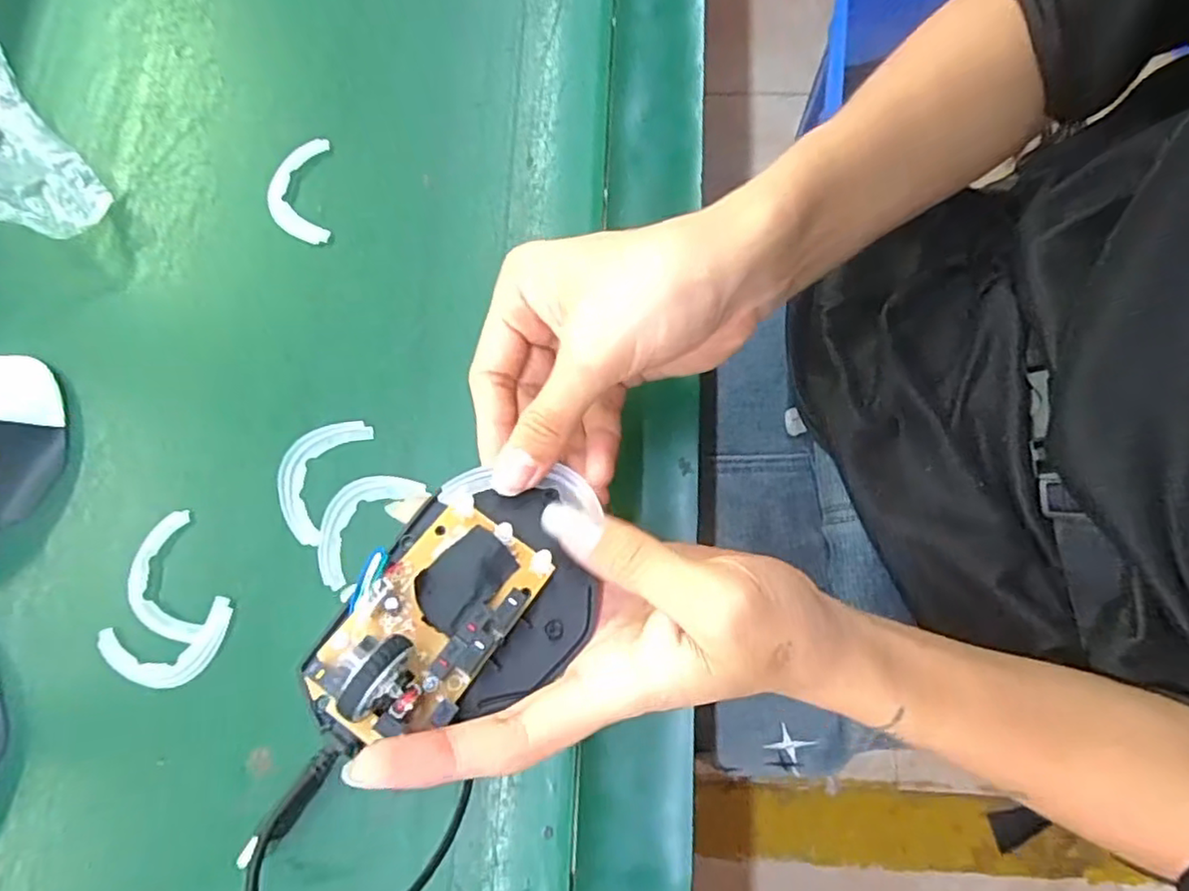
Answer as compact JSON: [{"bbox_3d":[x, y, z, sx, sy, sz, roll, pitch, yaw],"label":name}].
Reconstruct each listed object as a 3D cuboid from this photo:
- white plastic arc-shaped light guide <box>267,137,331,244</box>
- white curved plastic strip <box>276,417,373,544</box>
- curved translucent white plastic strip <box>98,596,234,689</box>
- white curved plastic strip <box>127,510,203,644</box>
[{"bbox_3d":[-0.165,-0.142,0.359,0.034,0.004,0.061,-5,77,1],"label":"white plastic arc-shaped light guide"},{"bbox_3d":[-0.139,0.014,0.322,0.033,0.004,0.064,22,78,7],"label":"white curved plastic strip"},{"bbox_3d":[-0.202,0.096,0.305,0.063,0.006,0.034,-16,77,-2],"label":"curved translucent white plastic strip"},{"bbox_3d":[-0.209,0.065,0.312,0.031,0.004,0.063,-16,77,-2],"label":"white curved plastic strip"}]

